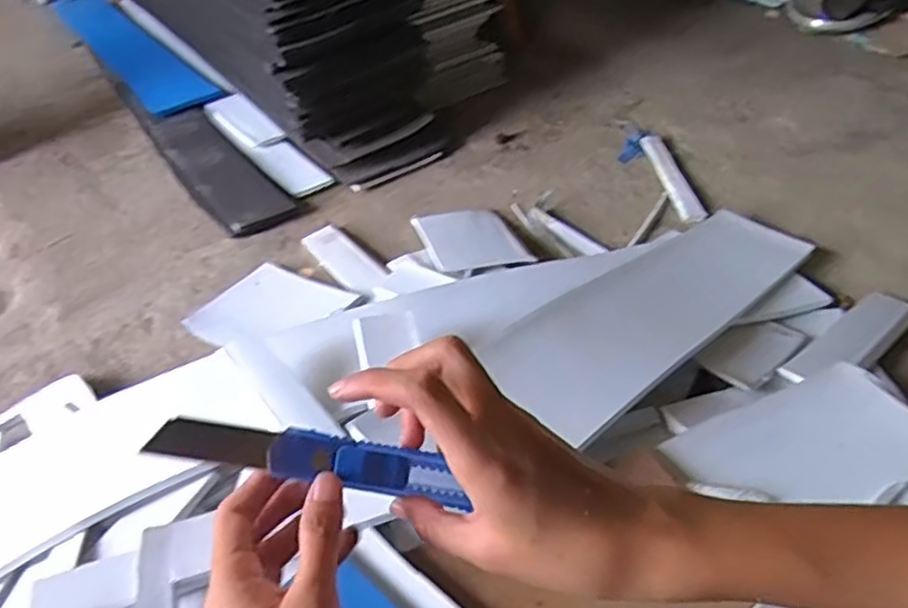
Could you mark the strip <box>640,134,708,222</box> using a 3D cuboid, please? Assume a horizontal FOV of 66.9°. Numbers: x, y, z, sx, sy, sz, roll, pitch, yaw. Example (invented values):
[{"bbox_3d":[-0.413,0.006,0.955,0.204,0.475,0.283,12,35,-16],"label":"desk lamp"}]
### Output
[{"bbox_3d":[0.405,-0.239,1.286,0.043,0.012,0.271,-23,44,13],"label":"strip"}]

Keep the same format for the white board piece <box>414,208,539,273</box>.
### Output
[{"bbox_3d":[0.025,-0.113,1.160,0.150,0.008,0.207,-15,37,-9],"label":"white board piece"}]

